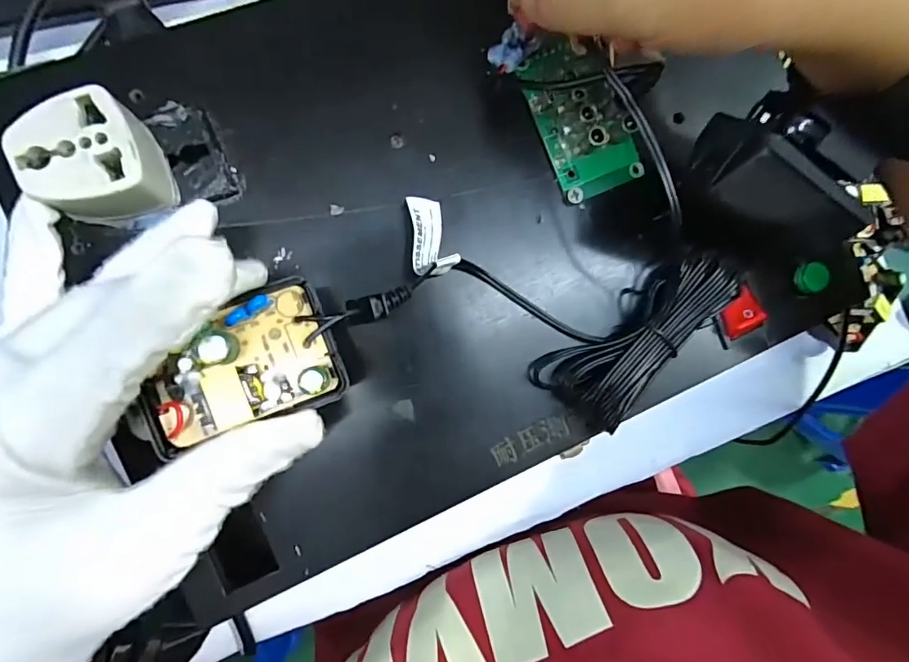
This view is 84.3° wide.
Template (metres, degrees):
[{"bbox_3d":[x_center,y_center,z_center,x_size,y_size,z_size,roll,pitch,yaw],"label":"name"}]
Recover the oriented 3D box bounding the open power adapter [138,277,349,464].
[{"bbox_3d":[-0.064,0.010,0.148,0.055,0.018,0.038,-21,90,-3],"label":"open power adapter"}]

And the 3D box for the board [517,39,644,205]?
[{"bbox_3d":[0.059,-0.095,0.221,0.041,0.017,0.067,-23,99,-4],"label":"board"}]

